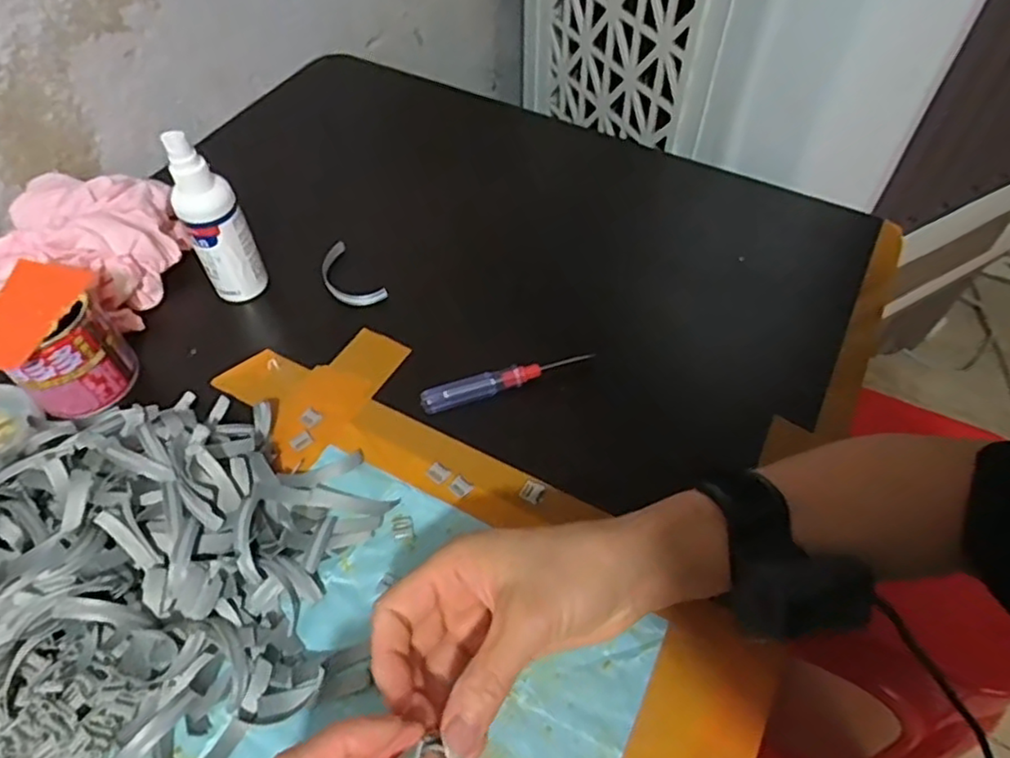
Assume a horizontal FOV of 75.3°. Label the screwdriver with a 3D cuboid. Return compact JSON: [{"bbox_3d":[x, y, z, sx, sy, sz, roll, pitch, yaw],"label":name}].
[{"bbox_3d":[0.000,0.000,0.442,0.114,0.013,0.016,-16,55,-10],"label":"screwdriver"}]

